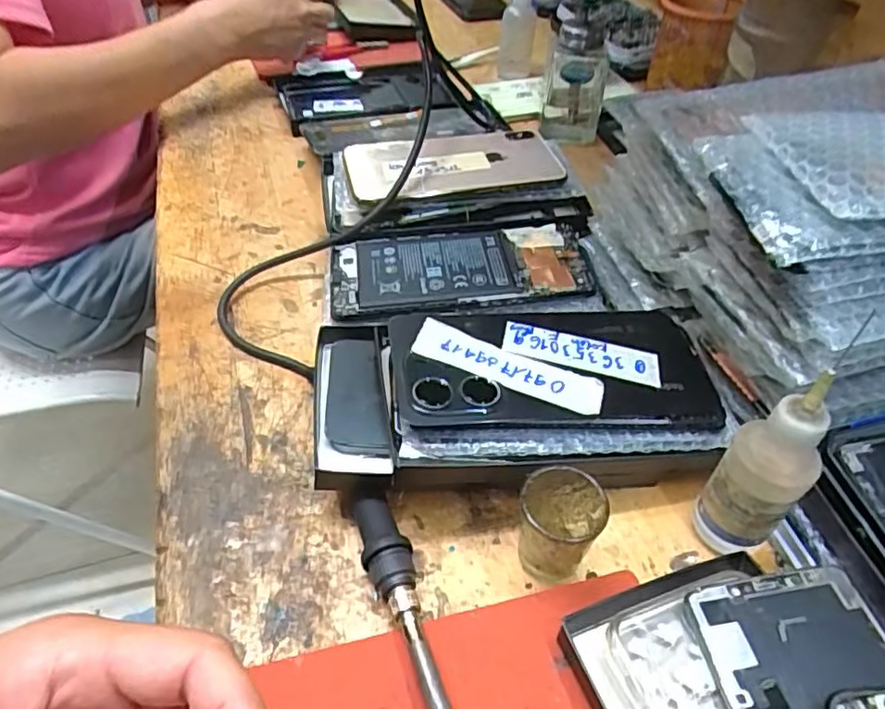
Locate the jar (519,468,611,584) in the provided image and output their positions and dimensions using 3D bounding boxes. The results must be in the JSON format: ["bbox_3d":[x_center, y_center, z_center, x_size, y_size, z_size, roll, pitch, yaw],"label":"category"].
[{"bbox_3d":[0.052,0.077,0.278,0.034,0.048,0.032,1,46,-1],"label":"jar"}]

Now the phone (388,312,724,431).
[{"bbox_3d":[0.056,0.005,0.312,0.160,0.012,0.072,1,51,-9],"label":"phone"}]

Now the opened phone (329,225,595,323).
[{"bbox_3d":[0.010,-0.054,0.387,0.156,0.015,0.081,-5,46,-7],"label":"opened phone"}]

